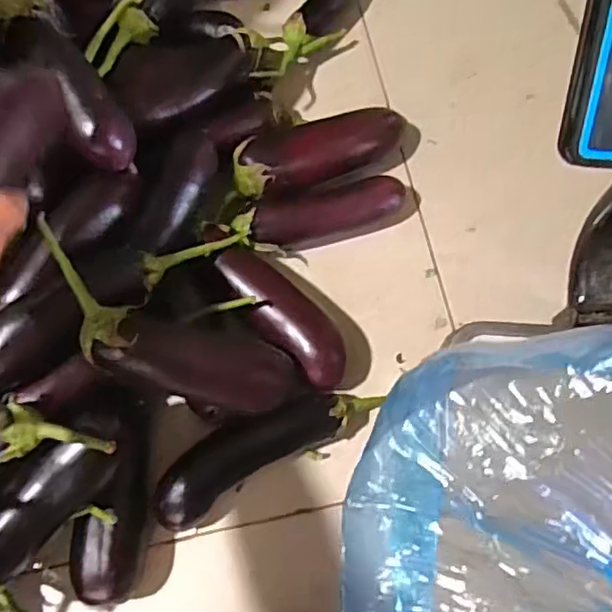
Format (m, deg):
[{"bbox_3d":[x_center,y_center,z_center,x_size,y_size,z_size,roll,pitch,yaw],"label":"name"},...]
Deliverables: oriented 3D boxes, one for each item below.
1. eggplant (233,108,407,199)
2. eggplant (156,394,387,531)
[{"bbox_3d":[0.015,-0.160,0.641,0.187,0.055,0.066,-20,73,-6],"label":"eggplant"},{"bbox_3d":[-0.049,0.129,0.561,0.191,0.048,0.057,-31,75,-9],"label":"eggplant"}]

